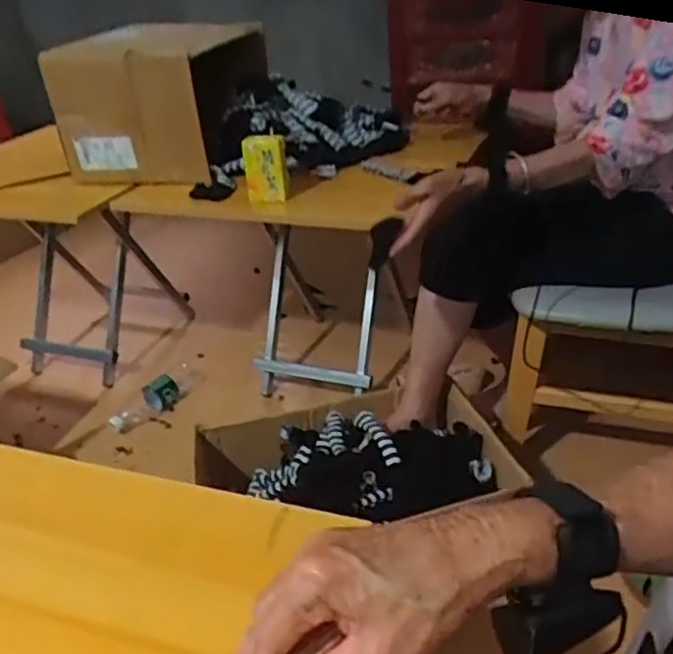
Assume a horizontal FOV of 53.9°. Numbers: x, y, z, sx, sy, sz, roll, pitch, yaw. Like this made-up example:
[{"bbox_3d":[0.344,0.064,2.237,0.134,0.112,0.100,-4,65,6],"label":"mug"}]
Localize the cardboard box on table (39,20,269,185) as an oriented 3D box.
[{"bbox_3d":[-0.325,-0.419,1.234,0.321,0.241,0.261,9,33,24],"label":"cardboard box on table"}]

